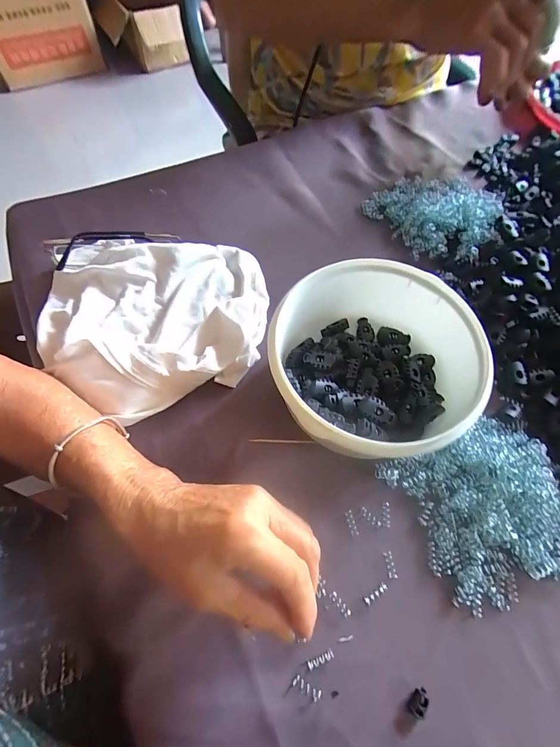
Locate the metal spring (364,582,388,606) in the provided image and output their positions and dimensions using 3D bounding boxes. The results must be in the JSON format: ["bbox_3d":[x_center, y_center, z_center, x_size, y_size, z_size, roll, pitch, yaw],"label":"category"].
[{"bbox_3d":[0.070,0.160,0.250,0.020,0.004,0.006,-31,69,-16],"label":"metal spring"}]

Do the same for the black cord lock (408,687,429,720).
[{"bbox_3d":[0.091,0.215,0.225,0.010,0.006,0.016,41,69,16],"label":"black cord lock"}]

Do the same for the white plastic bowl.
[{"bbox_3d":[0.078,-0.008,0.288,0.158,0.073,0.156,1,64,-2],"label":"white plastic bowl"}]

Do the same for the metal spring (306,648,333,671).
[{"bbox_3d":[0.028,0.195,0.234,0.019,0.004,0.005,-21,67,-12],"label":"metal spring"}]

